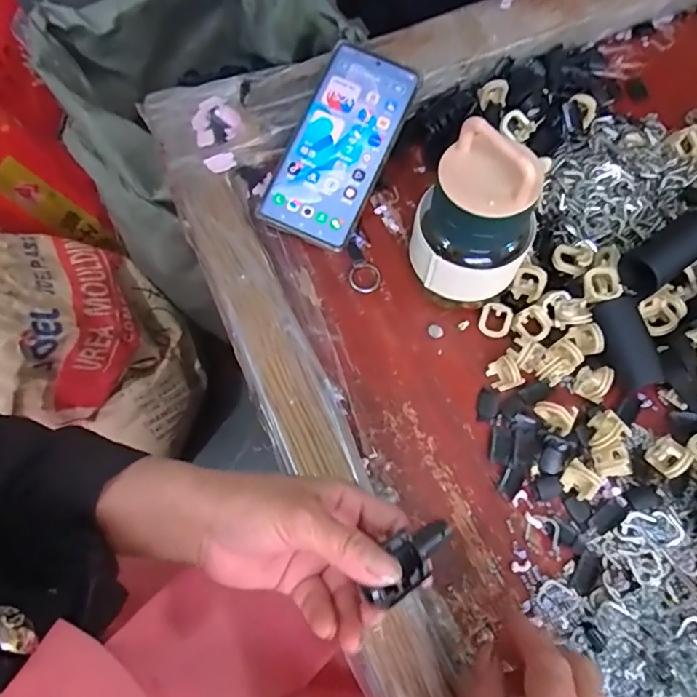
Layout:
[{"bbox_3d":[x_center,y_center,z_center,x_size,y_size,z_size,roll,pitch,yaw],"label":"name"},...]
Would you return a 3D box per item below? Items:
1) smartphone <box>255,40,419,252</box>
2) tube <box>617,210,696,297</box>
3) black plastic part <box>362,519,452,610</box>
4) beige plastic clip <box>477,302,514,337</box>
[{"bbox_3d":[-0.008,-0.162,0.399,0.079,0.011,0.162,24,85,2],"label":"smartphone"},{"bbox_3d":[0.216,-0.063,0.347,0.065,0.032,0.030,-35,70,-11],"label":"tube"},{"bbox_3d":[0.030,0.106,0.255,0.024,0.015,0.052,39,62,17],"label":"black plastic part"},{"bbox_3d":[0.106,-0.020,0.367,0.022,0.006,0.025,19,94,16],"label":"beige plastic clip"}]

